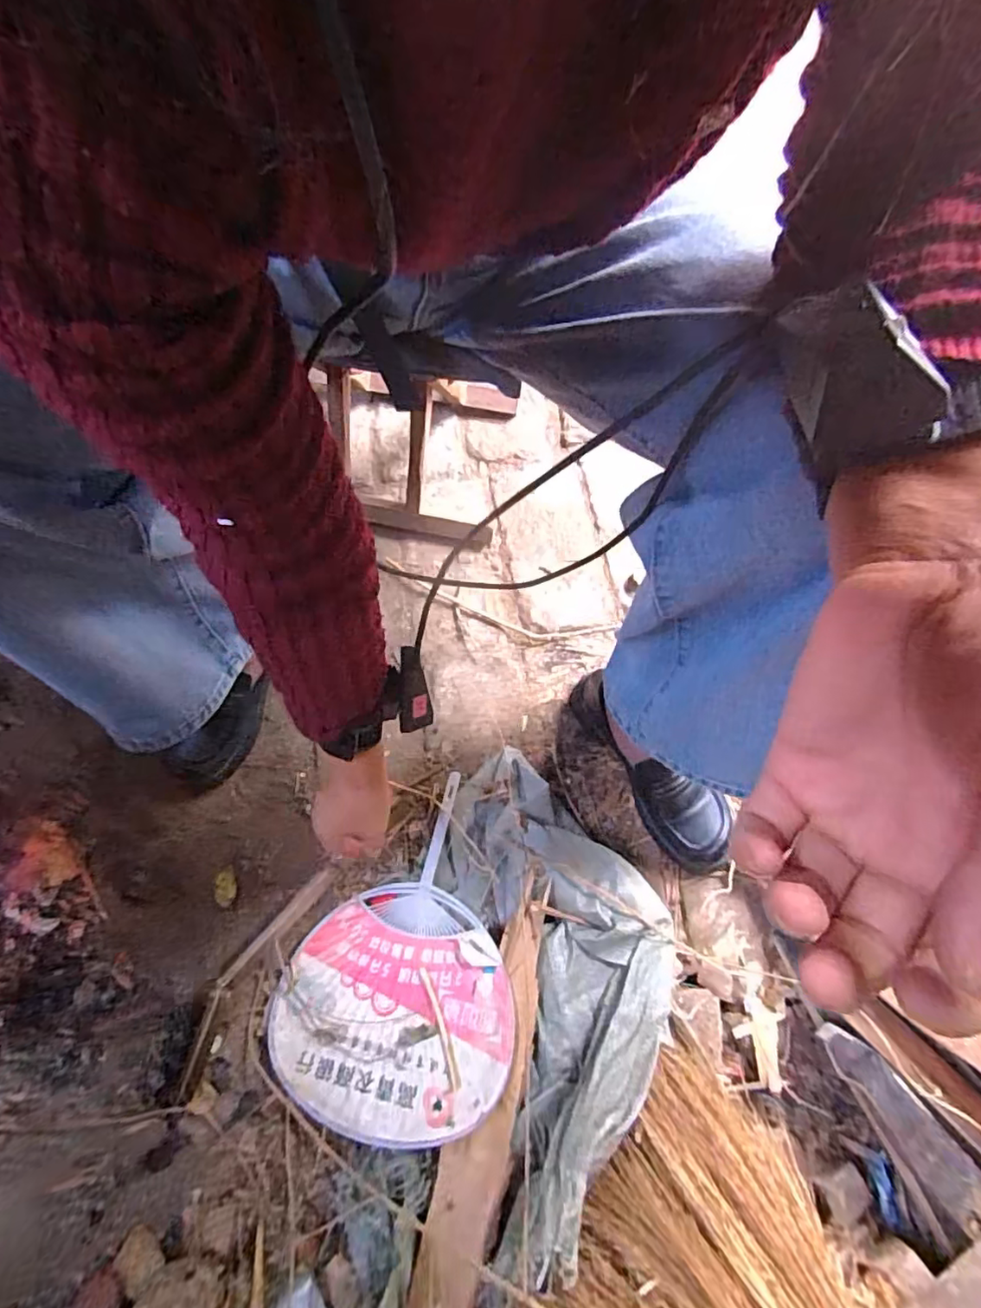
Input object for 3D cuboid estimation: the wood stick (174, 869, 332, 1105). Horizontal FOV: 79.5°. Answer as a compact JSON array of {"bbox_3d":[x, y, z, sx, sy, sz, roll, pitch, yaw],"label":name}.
[{"bbox_3d":[-0.235,0.308,0.578,0.036,0.030,0.224,30,71,9],"label":"wood stick"}]

